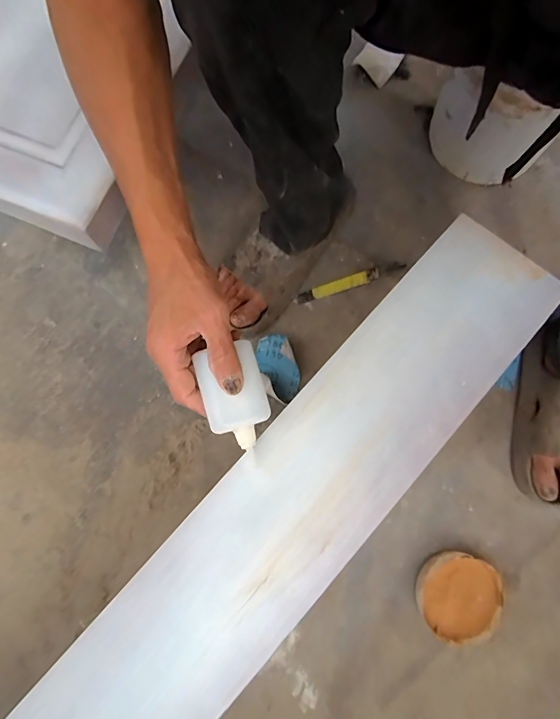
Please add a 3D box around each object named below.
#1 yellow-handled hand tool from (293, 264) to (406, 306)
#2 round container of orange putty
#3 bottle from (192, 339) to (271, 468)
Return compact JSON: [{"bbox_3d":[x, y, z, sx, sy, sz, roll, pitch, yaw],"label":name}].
[{"bbox_3d":[0.101,-0.114,0.606,0.165,0.014,0.021,-19,76,-3],"label":"yellow-handled hand tool"},{"bbox_3d":[0.213,0.282,0.492,0.097,0.035,0.094,0,76,1],"label":"round container of orange putty"},{"bbox_3d":[-0.036,0.036,0.345,0.051,0.029,0.094,-15,76,-2],"label":"bottle"}]

